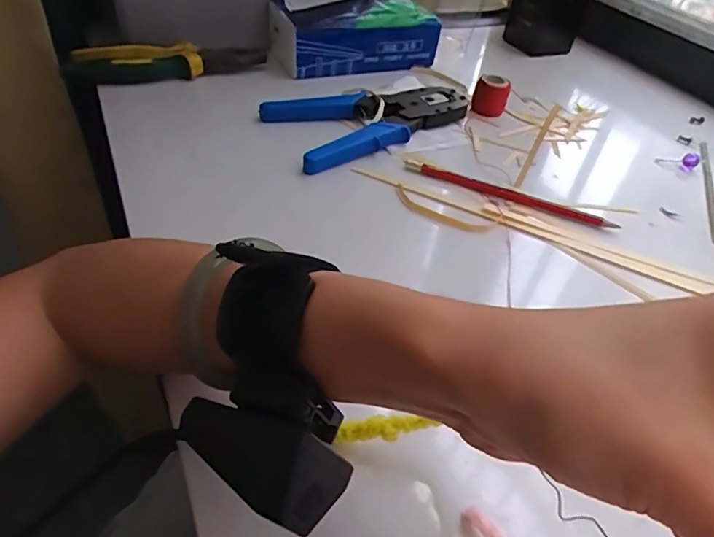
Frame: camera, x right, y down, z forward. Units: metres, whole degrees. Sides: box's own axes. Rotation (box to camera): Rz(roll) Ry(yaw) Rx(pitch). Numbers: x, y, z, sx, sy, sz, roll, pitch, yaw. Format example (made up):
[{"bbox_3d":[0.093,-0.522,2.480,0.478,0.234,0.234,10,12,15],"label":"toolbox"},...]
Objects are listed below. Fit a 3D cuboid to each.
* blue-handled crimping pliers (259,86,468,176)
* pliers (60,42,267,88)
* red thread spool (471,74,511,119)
[{"bbox_3d":[0.020,-0.142,0.481,0.193,0.025,0.101,-17,48,-24],"label":"blue-handled crimping pliers"},{"bbox_3d":[-0.189,-0.213,0.516,0.190,0.020,0.046,-11,45,-18],"label":"pliers"},{"bbox_3d":[0.138,-0.177,0.525,0.034,0.034,0.028,17,43,11],"label":"red thread spool"}]

